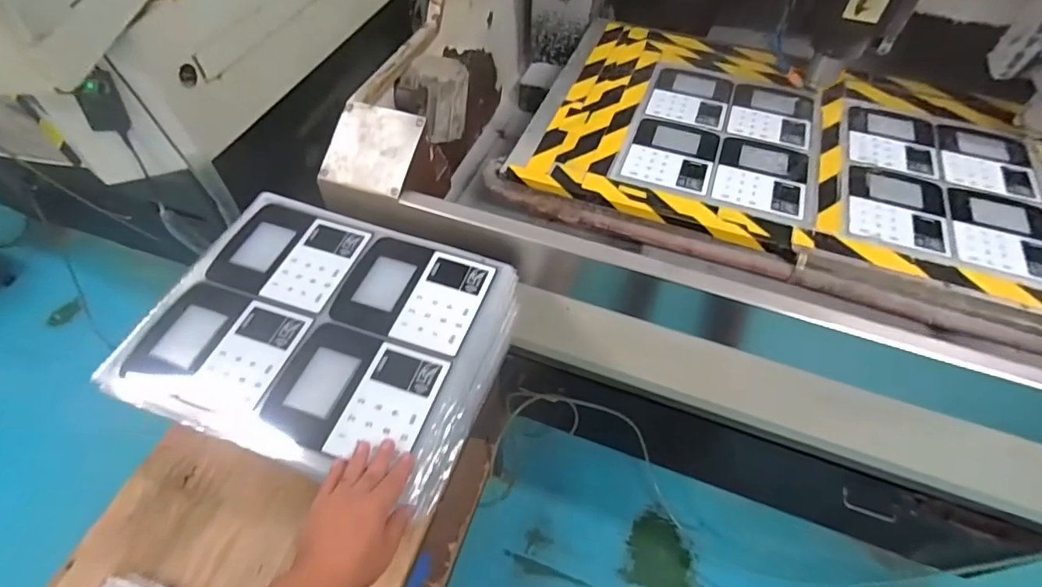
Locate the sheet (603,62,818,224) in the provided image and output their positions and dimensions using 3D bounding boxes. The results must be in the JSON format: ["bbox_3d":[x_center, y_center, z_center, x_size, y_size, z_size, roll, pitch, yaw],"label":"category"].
[{"bbox_3d":[0.373,-0.297,0.956,0.319,0.005,0.379,18,56,13],"label":"sheet"}]

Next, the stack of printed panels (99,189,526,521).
[{"bbox_3d":[-0.252,0.064,0.701,0.413,0.122,0.334,16,55,12],"label":"stack of printed panels"}]

